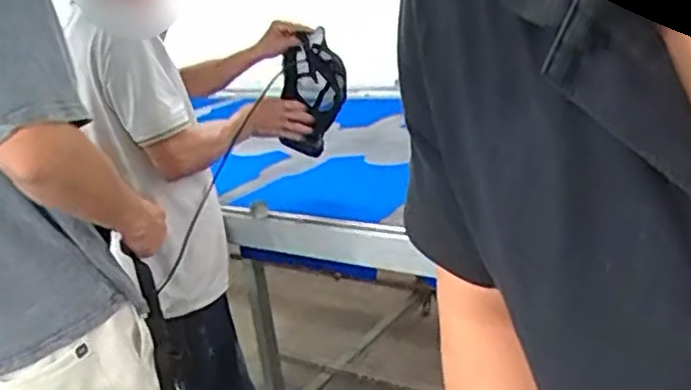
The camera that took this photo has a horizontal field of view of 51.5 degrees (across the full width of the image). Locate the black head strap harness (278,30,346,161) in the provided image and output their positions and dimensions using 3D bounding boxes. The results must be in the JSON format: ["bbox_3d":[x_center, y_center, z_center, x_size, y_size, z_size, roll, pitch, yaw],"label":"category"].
[{"bbox_3d":[-0.094,-0.244,1.680,0.137,0.257,0.198,5,22,35],"label":"black head strap harness"}]

